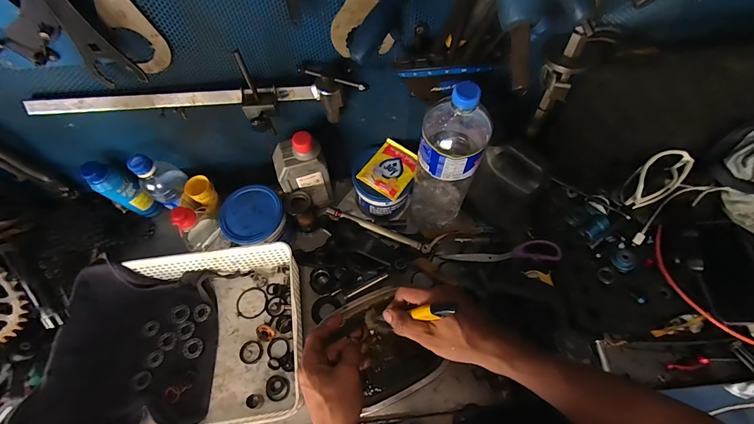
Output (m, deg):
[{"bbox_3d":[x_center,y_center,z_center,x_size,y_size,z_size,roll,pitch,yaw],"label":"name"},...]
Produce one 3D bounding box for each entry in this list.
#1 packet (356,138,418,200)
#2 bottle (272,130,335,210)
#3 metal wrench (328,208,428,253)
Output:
[{"bbox_3d":[0.025,-0.074,0.595,0.077,0.015,0.096,33,69,16],"label":"packet"},{"bbox_3d":[-0.123,-0.063,0.588,0.078,0.172,0.047,-16,64,-7],"label":"bottle"},{"bbox_3d":[0.002,0.031,0.623,0.195,0.023,0.014,20,66,11],"label":"metal wrench"}]

